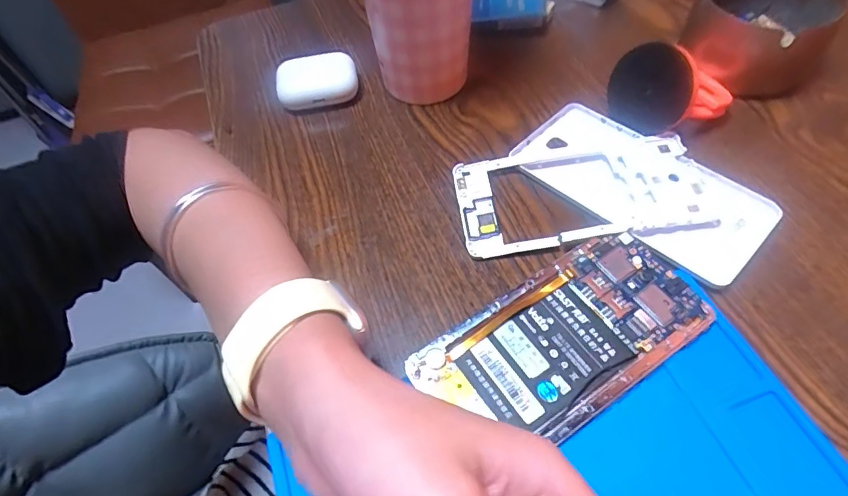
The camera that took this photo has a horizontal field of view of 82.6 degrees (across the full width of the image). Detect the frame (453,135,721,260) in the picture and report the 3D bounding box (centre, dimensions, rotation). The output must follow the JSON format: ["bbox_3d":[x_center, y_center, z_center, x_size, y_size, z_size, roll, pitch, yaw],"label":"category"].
[{"bbox_3d":[0.092,-0.034,0.289,0.142,0.011,0.073,-7,56,0],"label":"frame"}]

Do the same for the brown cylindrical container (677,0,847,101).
[{"bbox_3d":[0.236,-0.155,0.336,0.085,0.047,0.104,36,66,25],"label":"brown cylindrical container"}]

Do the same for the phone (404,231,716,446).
[{"bbox_3d":[0.069,0.045,0.238,0.138,0.011,0.069,-30,59,-15],"label":"phone"}]

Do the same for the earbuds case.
[{"bbox_3d":[-0.080,-0.124,0.359,0.060,0.021,0.042,-11,56,-3],"label":"earbuds case"}]

